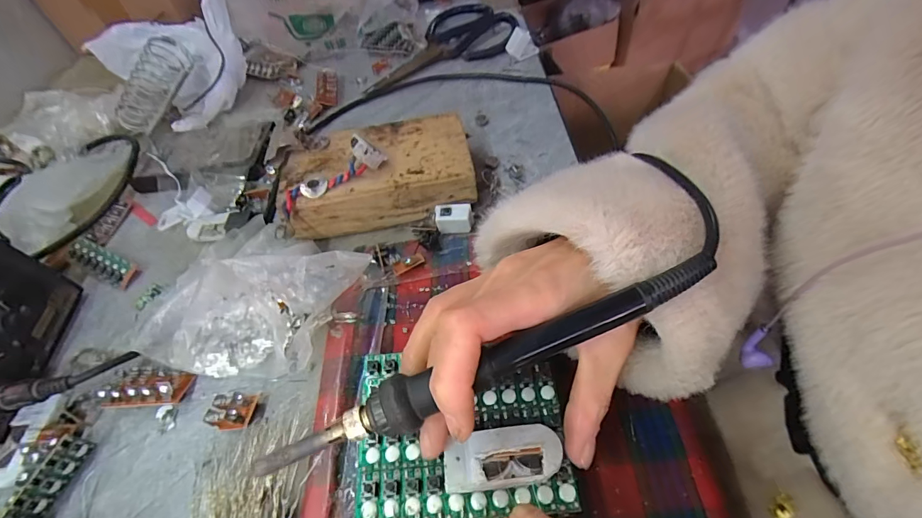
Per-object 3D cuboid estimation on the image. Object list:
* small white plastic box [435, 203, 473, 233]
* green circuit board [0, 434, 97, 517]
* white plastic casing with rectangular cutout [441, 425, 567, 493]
[{"bbox_3d":[-0.005,-0.031,0.311,0.027,0.018,0.014,-1,51,5],"label":"small white plastic box"},{"bbox_3d":[-0.217,0.117,0.220,0.011,0.015,0.045,5,52,10],"label":"green circuit board"},{"bbox_3d":[0.018,0.085,0.182,0.051,0.006,0.025,-10,51,-8],"label":"white plastic casing with rectangular cutout"}]

